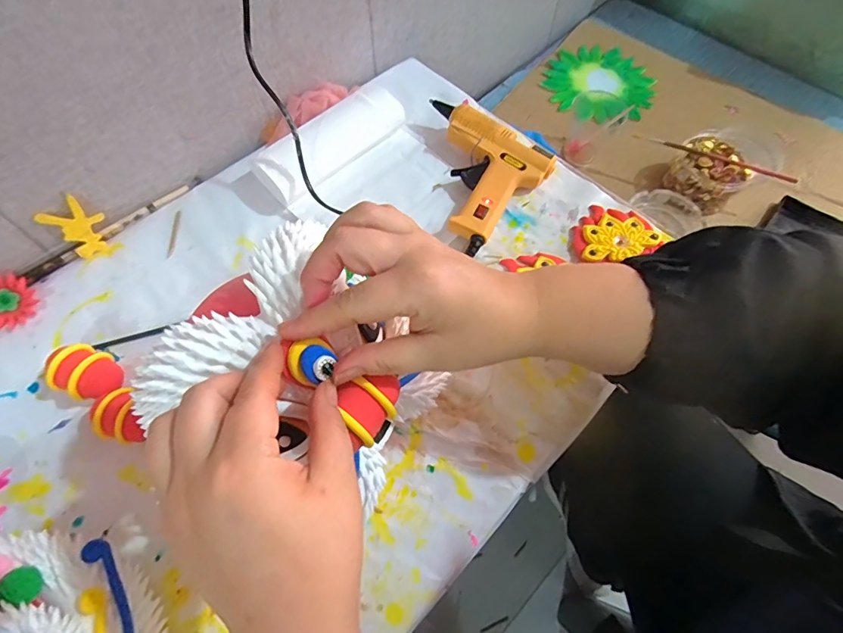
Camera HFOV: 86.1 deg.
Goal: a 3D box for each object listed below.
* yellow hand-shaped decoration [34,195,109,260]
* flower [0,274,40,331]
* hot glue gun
[{"bbox_3d":[-0.309,-0.081,0.410,0.038,0.054,0.005,-44,53,-16],"label":"yellow hand-shaped decoration"},{"bbox_3d":[-0.364,-0.012,0.395,0.044,0.009,0.046,1,87,-23],"label":"flower"},{"bbox_3d":[0.039,-0.148,0.449,0.142,0.040,0.128,37,69,15],"label":"hot glue gun"}]

